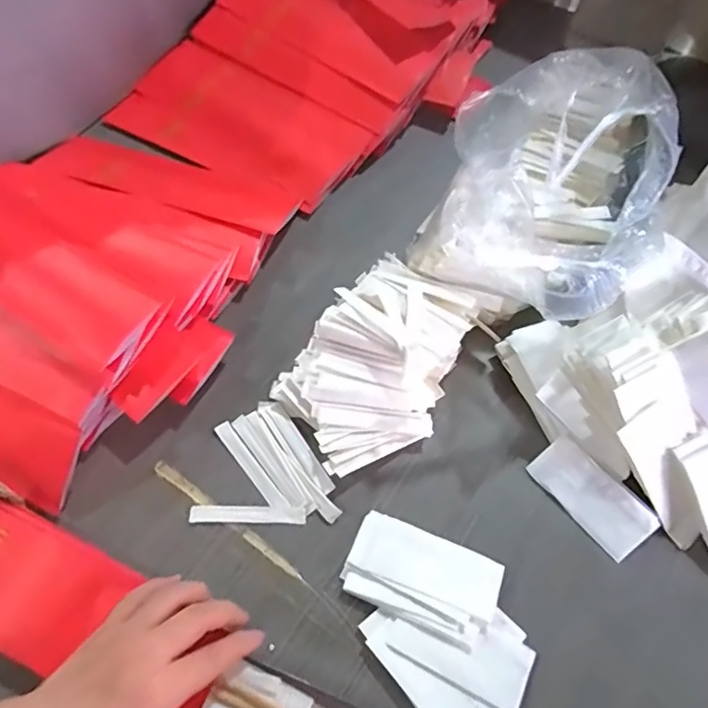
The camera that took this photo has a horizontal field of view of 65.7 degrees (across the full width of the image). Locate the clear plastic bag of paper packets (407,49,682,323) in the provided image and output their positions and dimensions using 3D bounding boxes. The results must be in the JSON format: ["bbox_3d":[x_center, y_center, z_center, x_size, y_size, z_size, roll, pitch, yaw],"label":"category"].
[{"bbox_3d":[0.166,-0.154,0.479,0.171,0.115,0.277,22,67,10],"label":"clear plastic bag of paper packets"}]

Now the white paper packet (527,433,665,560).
[{"bbox_3d":[0.188,0.113,0.436,0.044,0.007,0.095,-46,75,7],"label":"white paper packet"}]

